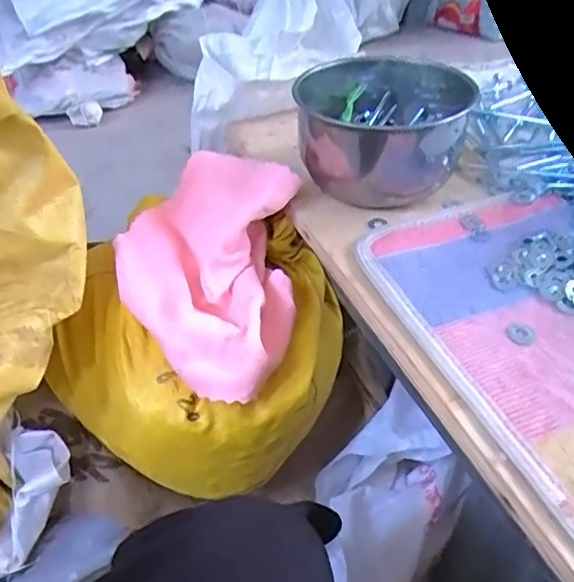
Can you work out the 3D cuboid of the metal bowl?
[{"bbox_3d":[0.096,-0.173,0.589,0.165,0.092,0.193,3,41,6],"label":"metal bowl"}]

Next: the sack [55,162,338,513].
[{"bbox_3d":[-0.077,0.017,0.540,0.252,0.197,0.259,18,47,20],"label":"sack"}]

